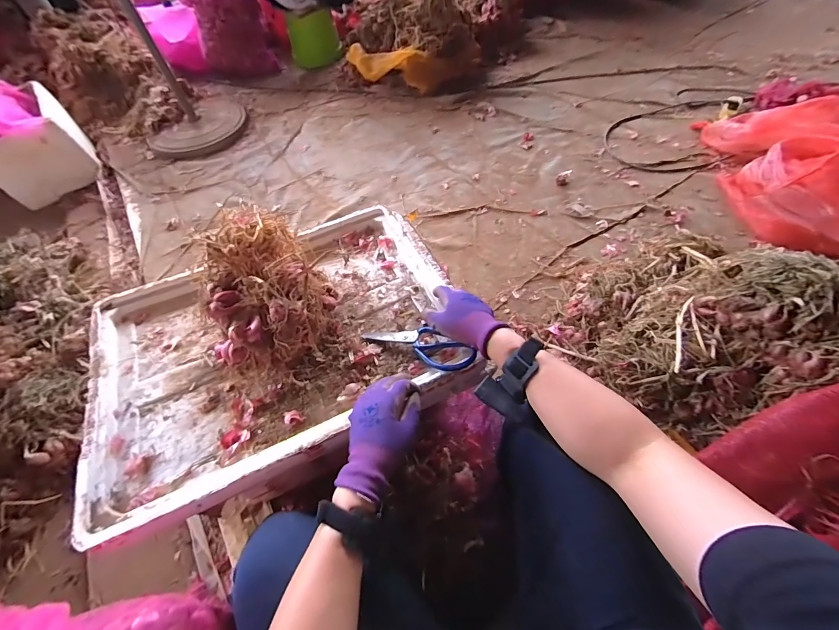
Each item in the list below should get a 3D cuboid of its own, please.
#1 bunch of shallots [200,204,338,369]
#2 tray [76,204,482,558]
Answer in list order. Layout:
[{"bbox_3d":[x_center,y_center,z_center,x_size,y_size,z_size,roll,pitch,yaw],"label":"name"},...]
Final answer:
[{"bbox_3d":[-0.232,-0.030,0.554,0.179,0.162,0.199,-22,59,-11],"label":"bunch of shallots"},{"bbox_3d":[-0.216,0.029,0.589,0.569,0.062,0.409,-25,60,-12],"label":"tray"}]

